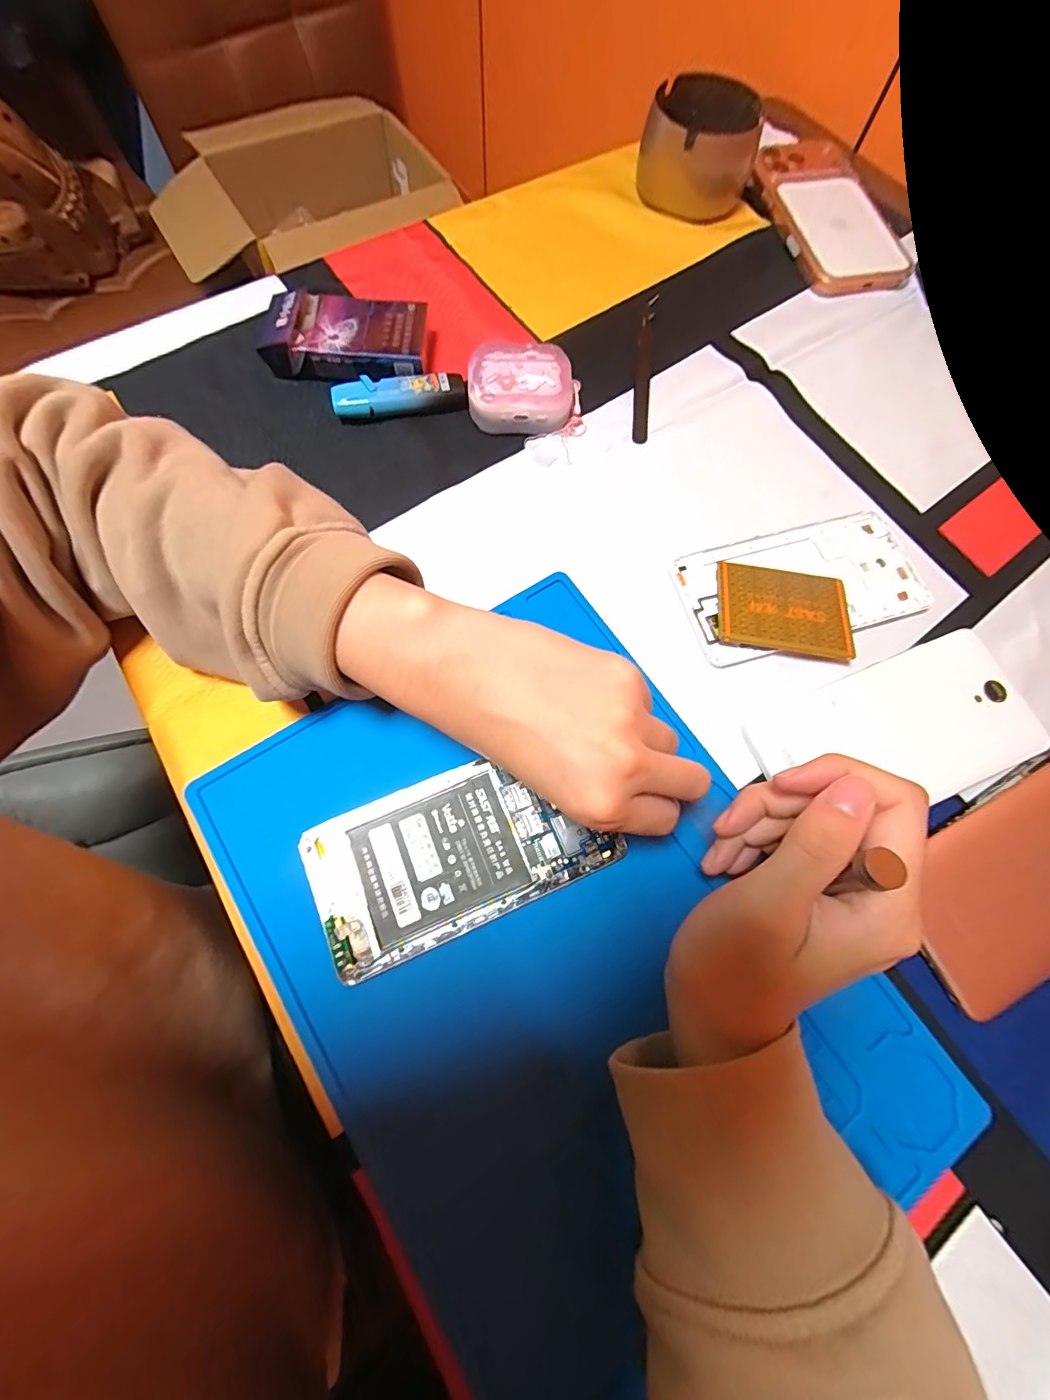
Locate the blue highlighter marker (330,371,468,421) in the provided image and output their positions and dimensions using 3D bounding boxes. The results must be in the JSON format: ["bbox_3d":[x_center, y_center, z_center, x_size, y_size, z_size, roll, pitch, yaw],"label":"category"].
[{"bbox_3d":[-0.080,-0.195,0.317,0.083,0.016,0.022,-12,73,-6],"label":"blue highlighter marker"}]

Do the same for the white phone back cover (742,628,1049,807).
[{"bbox_3d":[0.199,0.017,0.261,0.145,0.007,0.074,-21,74,-9],"label":"white phone back cover"}]

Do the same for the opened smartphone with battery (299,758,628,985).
[{"bbox_3d":[-0.032,0.070,0.234,0.134,0.006,0.070,-22,74,-9],"label":"opened smartphone with battery"}]

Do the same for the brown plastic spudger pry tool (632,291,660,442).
[{"bbox_3d":[0.081,-0.227,0.334,0.011,0.010,0.124,7,72,0],"label":"brown plastic spudger pry tool"}]

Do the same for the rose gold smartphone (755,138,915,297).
[{"bbox_3d":[0.243,-0.386,0.392,0.081,0.015,0.157,-14,75,2],"label":"rose gold smartphone"}]

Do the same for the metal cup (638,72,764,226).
[{"bbox_3d":[0.138,-0.437,0.389,0.086,0.047,0.084,1,72,-2],"label":"metal cup"}]

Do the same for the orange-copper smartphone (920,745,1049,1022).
[{"bbox_3d":[0.252,0.082,0.241,0.148,0.011,0.076,-26,75,-10],"label":"orange-copper smartphone"}]

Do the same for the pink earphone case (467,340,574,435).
[{"bbox_3d":[-0.003,-0.197,0.314,0.064,0.027,0.047,-1,72,-3],"label":"pink earphone case"}]

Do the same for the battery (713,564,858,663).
[{"bbox_3d":[0.147,-0.052,0.280,0.072,0.009,0.055,8,72,0],"label":"battery"}]

